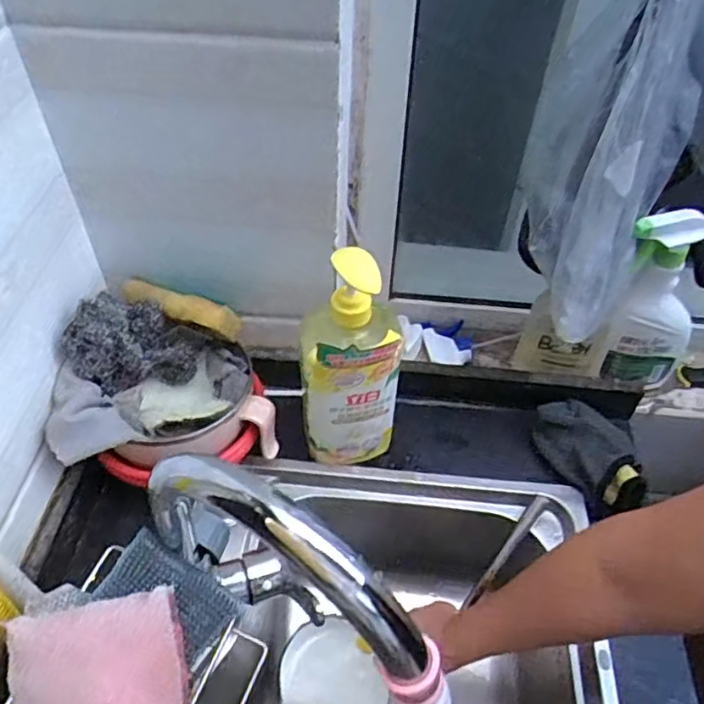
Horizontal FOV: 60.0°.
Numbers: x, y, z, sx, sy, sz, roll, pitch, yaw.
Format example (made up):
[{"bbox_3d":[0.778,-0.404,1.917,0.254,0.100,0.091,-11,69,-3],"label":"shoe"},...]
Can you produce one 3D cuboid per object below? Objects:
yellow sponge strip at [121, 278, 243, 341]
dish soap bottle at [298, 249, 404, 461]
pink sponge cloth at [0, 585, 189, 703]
[{"bbox_3d":[-0.168,-0.045,0.601,0.120,0.037,0.016,20,50,-3],"label":"yellow sponge strip"},{"bbox_3d":[-0.002,0.010,0.598,0.091,0.265,0.077,-1,50,-3],"label":"dish soap bottle"},{"bbox_3d":[-0.158,0.199,0.378,0.101,0.020,0.083,-10,67,-10],"label":"pink sponge cloth"}]

